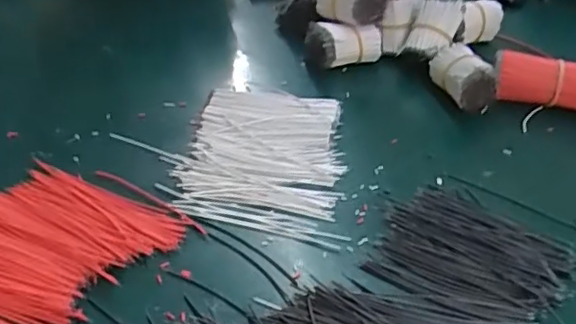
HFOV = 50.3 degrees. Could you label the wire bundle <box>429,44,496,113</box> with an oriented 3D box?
[{"bbox_3d":[0.125,-0.063,0.441,0.030,0.029,0.048,-7,39,-16],"label":"wire bundle"}]

